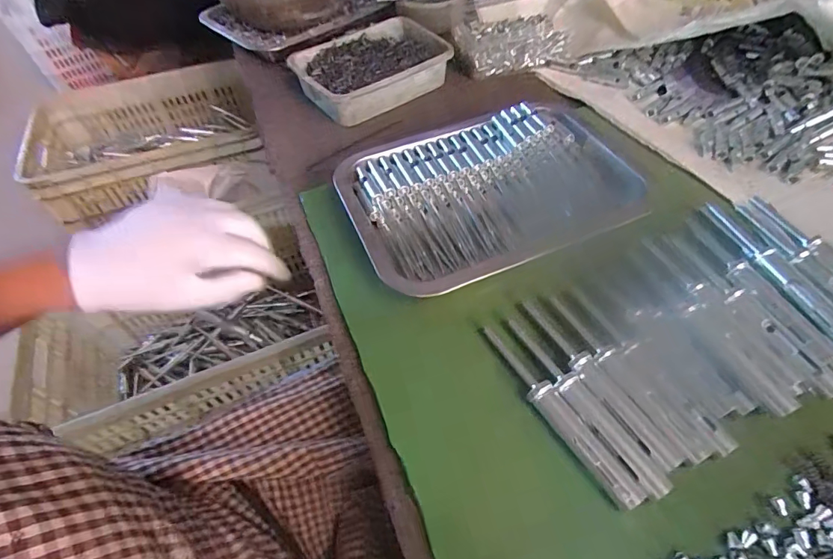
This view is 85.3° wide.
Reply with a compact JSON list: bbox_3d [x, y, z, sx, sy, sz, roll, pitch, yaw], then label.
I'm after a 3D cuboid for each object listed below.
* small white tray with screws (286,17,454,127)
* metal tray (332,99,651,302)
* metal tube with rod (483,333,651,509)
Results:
[{"bbox_3d":[-0.052,-0.265,0.565,0.185,0.041,0.132,-33,59,-19],"label":"small white tray with screws"},{"bbox_3d":[0.070,-0.082,0.420,0.260,0.041,0.193,-21,56,-11],"label":"metal tray"},{"bbox_3d":[0.093,0.090,0.305,0.017,0.022,0.136,-29,58,-16],"label":"metal tube with rod"}]

